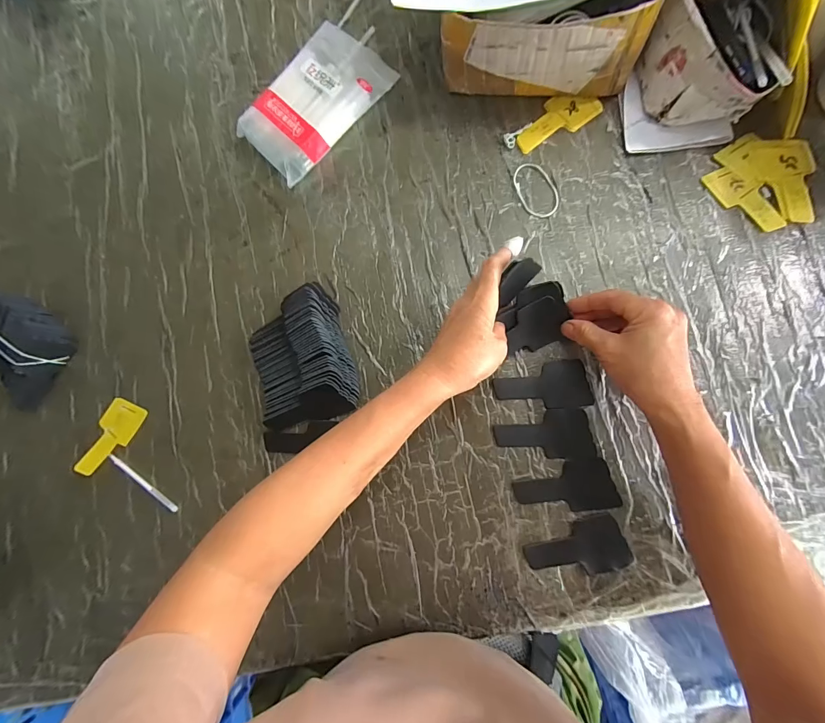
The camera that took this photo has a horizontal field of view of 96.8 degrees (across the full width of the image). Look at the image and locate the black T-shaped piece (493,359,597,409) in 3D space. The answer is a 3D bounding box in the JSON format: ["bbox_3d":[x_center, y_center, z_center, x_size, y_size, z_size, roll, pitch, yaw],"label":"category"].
[{"bbox_3d":[0.128,0.024,0.363,0.088,0.008,0.045,-5,83,7],"label":"black T-shaped piece"}]

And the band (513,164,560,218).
[{"bbox_3d":[0.133,-0.184,0.393,0.038,0.004,0.065,-24,81,5],"label":"band"}]

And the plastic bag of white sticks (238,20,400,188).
[{"bbox_3d":[-0.114,-0.304,0.427,0.102,0.029,0.176,43,91,10],"label":"plastic bag of white sticks"}]

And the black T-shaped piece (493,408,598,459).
[{"bbox_3d":[0.127,0.071,0.357,0.090,0.007,0.047,-4,84,7],"label":"black T-shaped piece"}]

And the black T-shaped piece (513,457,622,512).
[{"bbox_3d":[0.143,0.121,0.347,0.088,0.007,0.046,-12,83,6],"label":"black T-shaped piece"}]

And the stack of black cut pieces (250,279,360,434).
[{"bbox_3d":[-0.120,-0.008,0.388,0.105,0.040,0.145,-15,82,6],"label":"stack of black cut pieces"}]

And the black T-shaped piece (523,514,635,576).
[{"bbox_3d":[0.153,0.176,0.340,0.088,0.004,0.046,-20,82,5],"label":"black T-shaped piece"}]

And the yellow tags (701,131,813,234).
[{"bbox_3d":[0.351,-0.178,0.361,0.089,0.004,0.099,-31,81,3],"label":"yellow tags"}]

